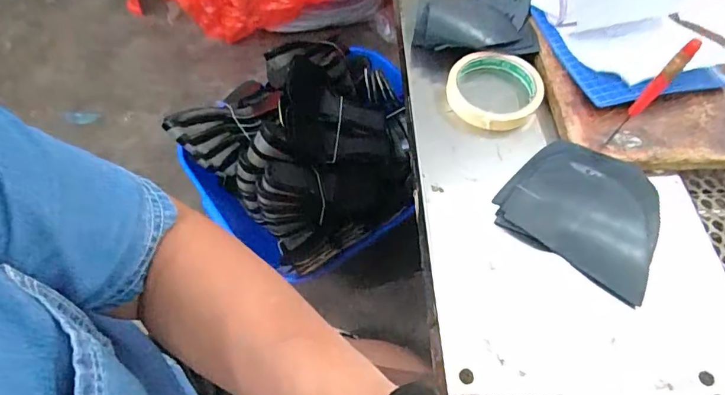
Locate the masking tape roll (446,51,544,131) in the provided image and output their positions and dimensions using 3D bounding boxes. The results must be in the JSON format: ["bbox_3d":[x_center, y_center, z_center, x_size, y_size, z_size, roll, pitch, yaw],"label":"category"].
[{"bbox_3d":[0.134,-0.110,0.474,0.091,0.020,0.093,0,58,-1],"label":"masking tape roll"}]

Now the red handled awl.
[{"bbox_3d":[0.225,-0.077,0.371,0.013,0.122,0.010,37,64,20],"label":"red handled awl"}]

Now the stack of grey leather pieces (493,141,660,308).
[{"bbox_3d":[0.192,0.006,0.397,0.128,0.017,0.112,34,67,18],"label":"stack of grey leather pieces"}]

